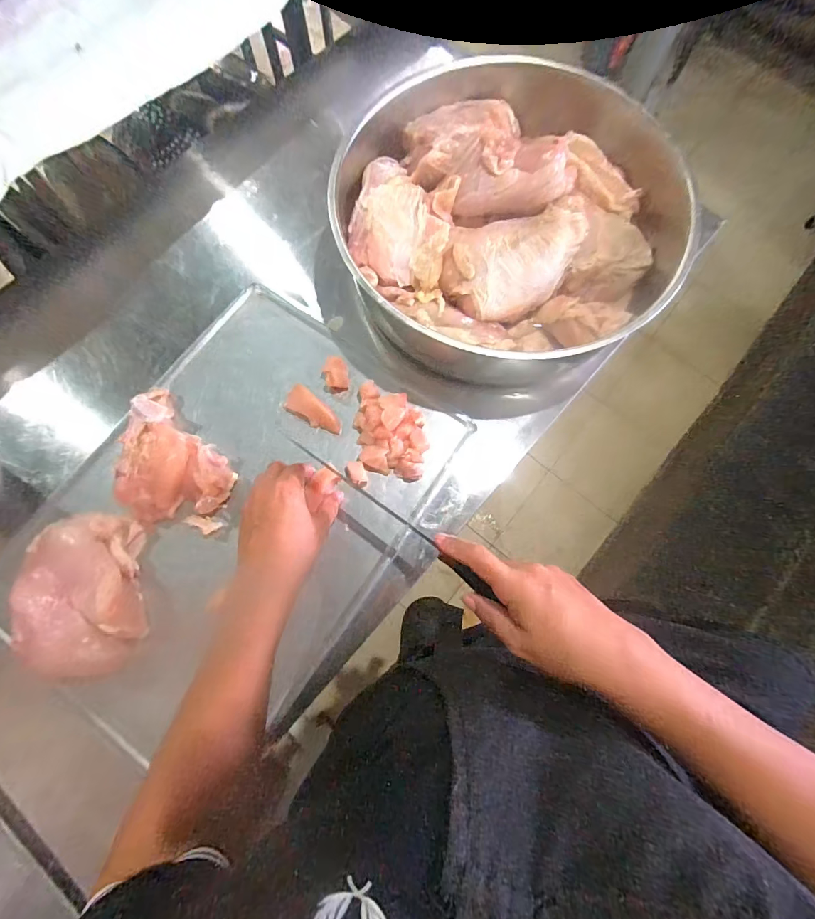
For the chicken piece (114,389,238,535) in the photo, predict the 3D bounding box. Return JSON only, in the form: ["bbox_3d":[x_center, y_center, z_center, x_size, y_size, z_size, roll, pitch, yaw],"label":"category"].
[{"bbox_3d":[-0.252,0.010,0.415,0.156,0.031,0.101,43,80,9],"label":"chicken piece"}]

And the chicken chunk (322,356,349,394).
[{"bbox_3d":[-0.082,-0.096,0.459,0.030,0.018,0.036,-20,77,-5],"label":"chicken chunk"}]

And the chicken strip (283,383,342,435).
[{"bbox_3d":[-0.107,-0.053,0.445,0.074,0.021,0.029,42,80,9],"label":"chicken strip"}]

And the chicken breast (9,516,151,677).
[{"bbox_3d":[-0.317,0.127,0.383,0.112,0.034,0.148,-12,77,-3],"label":"chicken breast"}]

